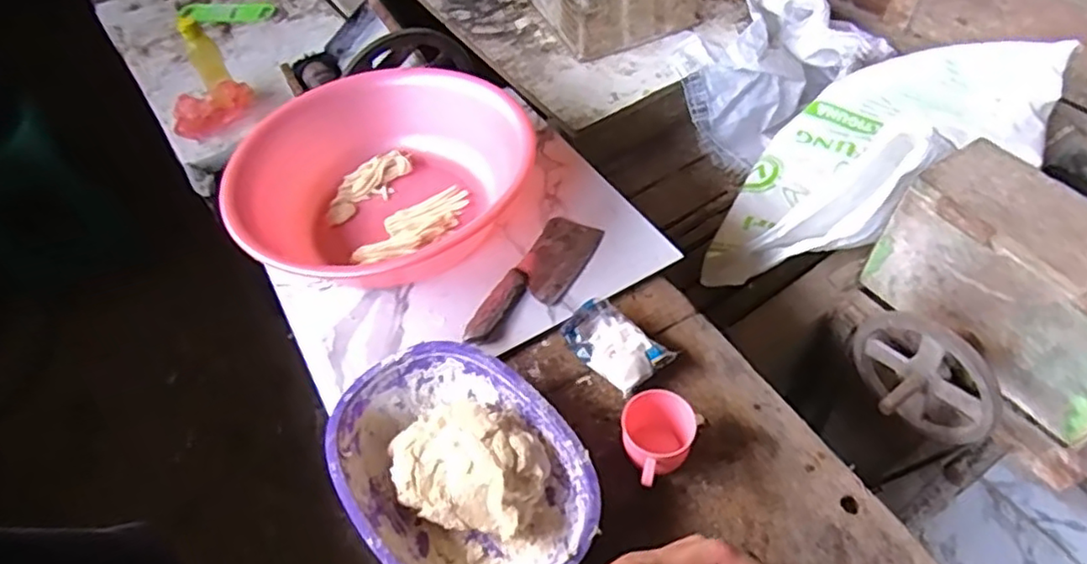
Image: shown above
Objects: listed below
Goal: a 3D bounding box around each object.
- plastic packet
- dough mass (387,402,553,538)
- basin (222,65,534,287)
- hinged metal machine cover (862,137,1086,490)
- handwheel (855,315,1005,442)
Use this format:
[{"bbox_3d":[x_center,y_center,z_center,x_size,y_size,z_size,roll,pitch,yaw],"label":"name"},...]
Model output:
[{"bbox_3d":[0.085,0.075,0.801,0.081,0.037,0.127,-34,59,-21],"label":"plastic packet"},{"bbox_3d":[-0.083,0.195,0.690,0.164,0.072,0.112,17,55,14],"label":"dough mass"},{"bbox_3d":[-0.210,-0.148,0.957,0.385,0.170,0.397,-1,53,1],"label":"basin"},{"bbox_3d":[0.652,0.028,0.883,0.147,0.247,0.368,-24,56,-15],"label":"hinged metal machine cover"},{"bbox_3d":[0.496,0.144,0.896,0.092,0.180,0.196,-29,58,-19],"label":"handwheel"}]

